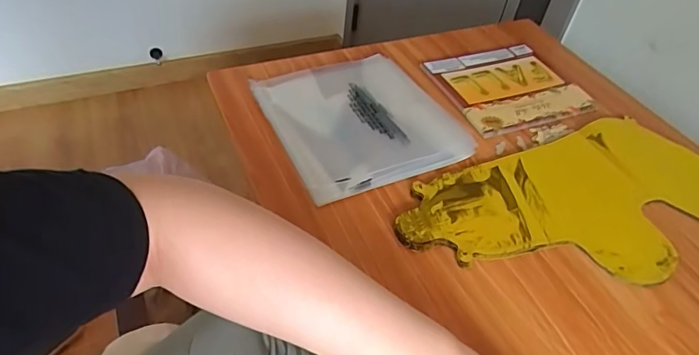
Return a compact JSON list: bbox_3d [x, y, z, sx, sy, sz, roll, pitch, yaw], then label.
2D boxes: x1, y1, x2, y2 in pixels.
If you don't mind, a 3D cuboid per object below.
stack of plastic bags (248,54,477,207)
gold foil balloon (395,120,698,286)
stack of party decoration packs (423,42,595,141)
[{"bbox_3d":[0.009,-0.076,0.579,0.205,0.019,0.216,-17,51,-20],"label":"stack of plastic bags"},{"bbox_3d":[0.250,0.029,0.511,0.394,0.011,0.193,-15,50,-19],"label":"gold foil balloon"},{"bbox_3d":[0.217,-0.128,0.659,0.190,0.007,0.160,-14,50,-18],"label":"stack of party decoration packs"}]

